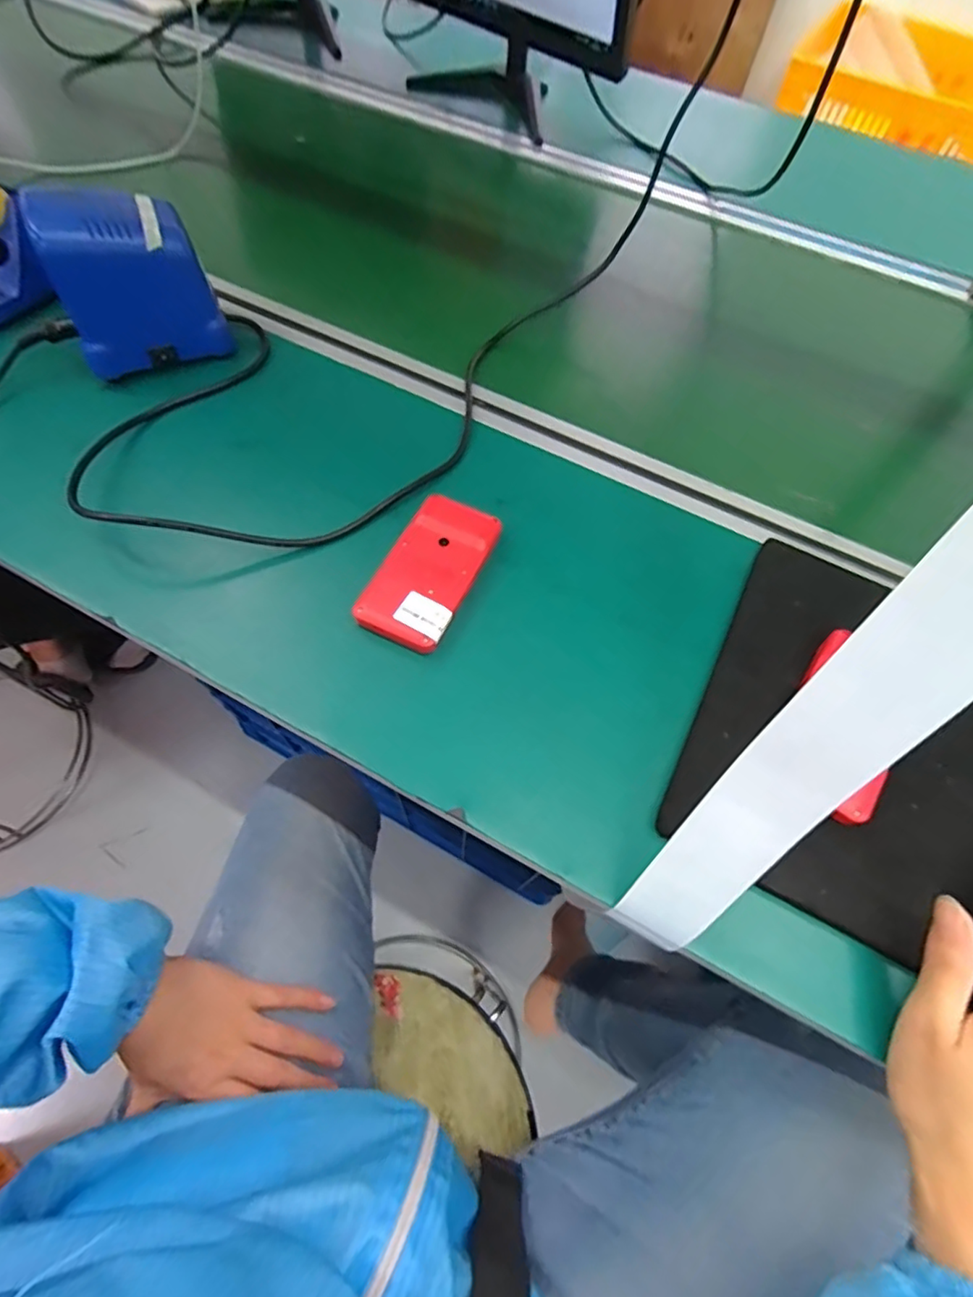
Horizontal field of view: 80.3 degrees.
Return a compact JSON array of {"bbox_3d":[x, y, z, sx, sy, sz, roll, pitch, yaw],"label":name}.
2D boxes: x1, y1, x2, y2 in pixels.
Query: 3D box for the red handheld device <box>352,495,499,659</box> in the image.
[{"bbox_3d":[-0.041,-0.053,0.412,0.062,0.026,0.116,25,64,8],"label":"red handheld device"}]

